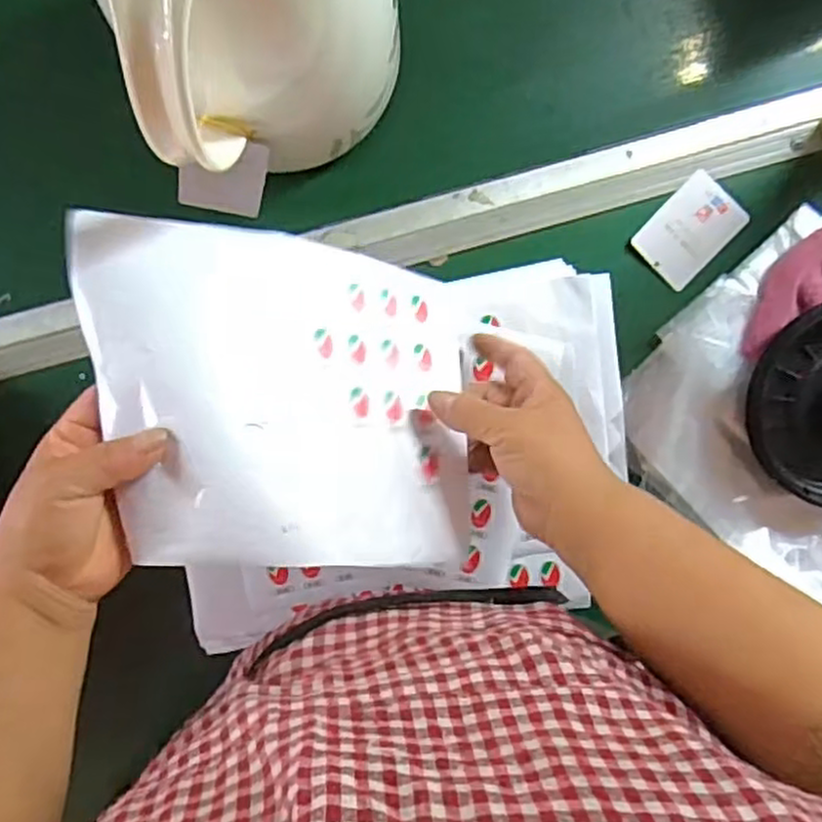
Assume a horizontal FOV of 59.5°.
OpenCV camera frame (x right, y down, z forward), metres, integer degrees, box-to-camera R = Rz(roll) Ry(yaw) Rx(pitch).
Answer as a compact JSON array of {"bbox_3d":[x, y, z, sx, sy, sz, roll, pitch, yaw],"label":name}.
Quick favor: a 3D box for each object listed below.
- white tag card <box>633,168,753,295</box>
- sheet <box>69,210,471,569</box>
[{"bbox_3d":[0.192,-0.124,0.493,0.050,0.004,0.071,44,91,-3],"label":"white tag card"},{"bbox_3d":[-0.069,-0.007,0.405,0.221,0.033,0.184,8,72,-28],"label":"sheet"}]

